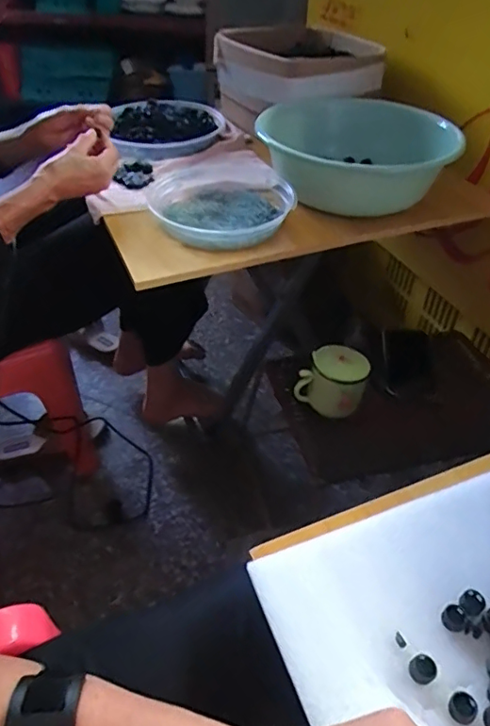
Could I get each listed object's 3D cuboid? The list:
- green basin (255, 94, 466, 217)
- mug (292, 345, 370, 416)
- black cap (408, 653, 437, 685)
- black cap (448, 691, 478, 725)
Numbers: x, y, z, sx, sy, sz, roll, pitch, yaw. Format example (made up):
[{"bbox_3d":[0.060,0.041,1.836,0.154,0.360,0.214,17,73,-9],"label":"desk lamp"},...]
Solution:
[{"bbox_3d":[0.168,-0.376,0.935,0.284,0.115,0.299,-10,44,-11],"label":"green basin"},{"bbox_3d":[0.144,0.028,0.840,0.098,0.081,0.082,26,49,24],"label":"mug"},{"bbox_3d":[0.128,0.220,0.381,0.018,0.007,0.017,0,43,0],"label":"black cap"},{"bbox_3d":[0.152,0.239,0.367,0.017,0.008,0.019,19,46,18],"label":"black cap"}]

